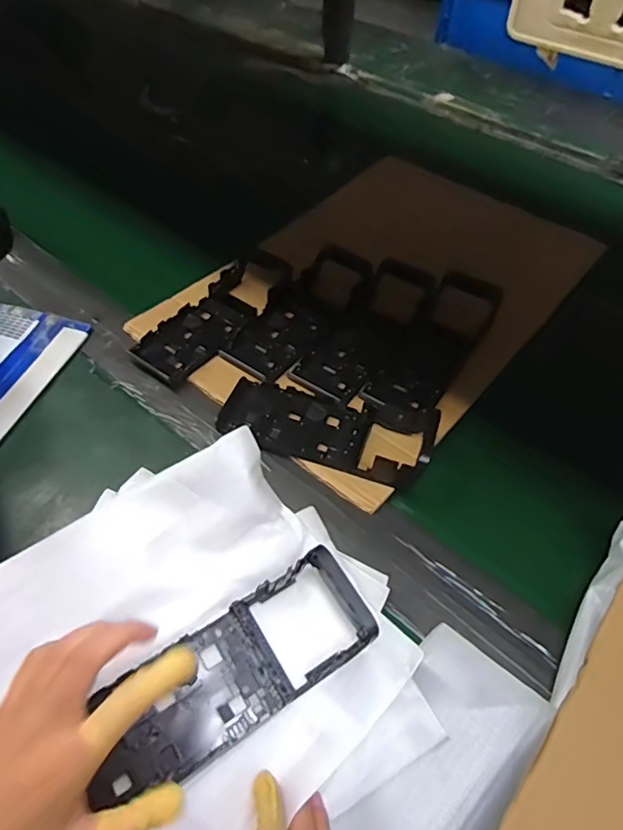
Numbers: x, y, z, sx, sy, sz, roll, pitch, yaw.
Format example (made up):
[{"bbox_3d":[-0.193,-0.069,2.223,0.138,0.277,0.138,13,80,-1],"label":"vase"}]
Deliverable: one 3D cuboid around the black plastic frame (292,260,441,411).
[{"bbox_3d":[0.066,-0.103,0.652,0.079,0.025,0.216,29,64,20],"label":"black plastic frame"}]

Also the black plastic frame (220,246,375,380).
[{"bbox_3d":[-0.014,-0.131,0.660,0.090,0.035,0.222,32,56,22],"label":"black plastic frame"}]

